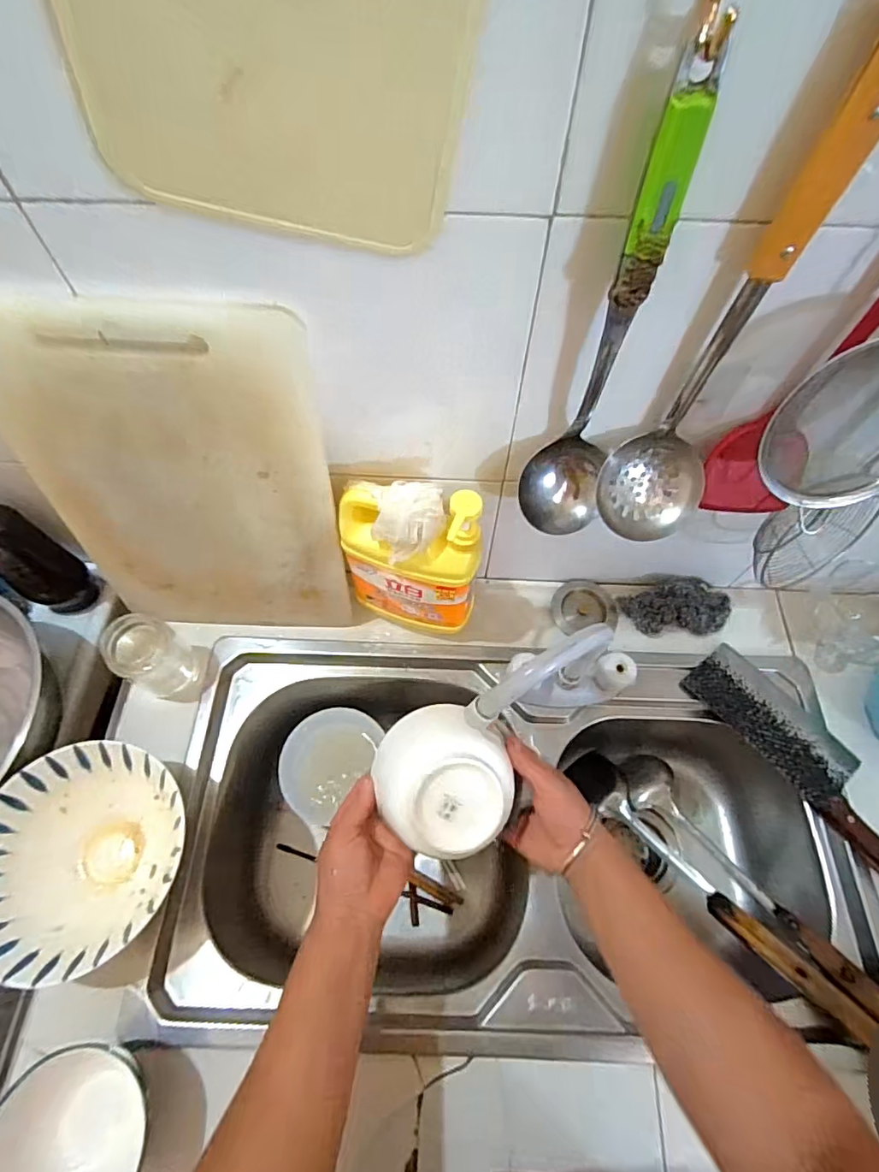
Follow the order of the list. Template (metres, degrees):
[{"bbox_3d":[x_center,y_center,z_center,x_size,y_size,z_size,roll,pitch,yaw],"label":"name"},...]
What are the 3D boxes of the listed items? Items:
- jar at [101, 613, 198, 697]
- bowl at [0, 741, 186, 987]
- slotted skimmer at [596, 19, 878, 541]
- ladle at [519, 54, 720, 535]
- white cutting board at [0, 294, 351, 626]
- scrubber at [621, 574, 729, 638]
[{"bbox_3d":[-0.332,0.081,0.606,0.060,0.107,0.066,1,62,-2],"label":"jar"},{"bbox_3d":[-0.343,0.266,0.523,0.190,0.090,0.190,1,62,-2],"label":"bowl"},{"bbox_3d":[0.197,-0.149,0.367,0.086,0.346,0.075,31,65,13],"label":"slotted skimmer"},{"bbox_3d":[0.121,-0.152,0.378,0.069,0.318,0.059,27,64,11],"label":"ladle"},{"bbox_3d":[-0.241,-0.084,0.520,0.271,0.384,0.023,3,52,-2],"label":"white cutting board"},{"bbox_3d":[0.308,0.026,0.677,0.141,0.040,0.072,-2,62,-4],"label":"scrubber"}]

